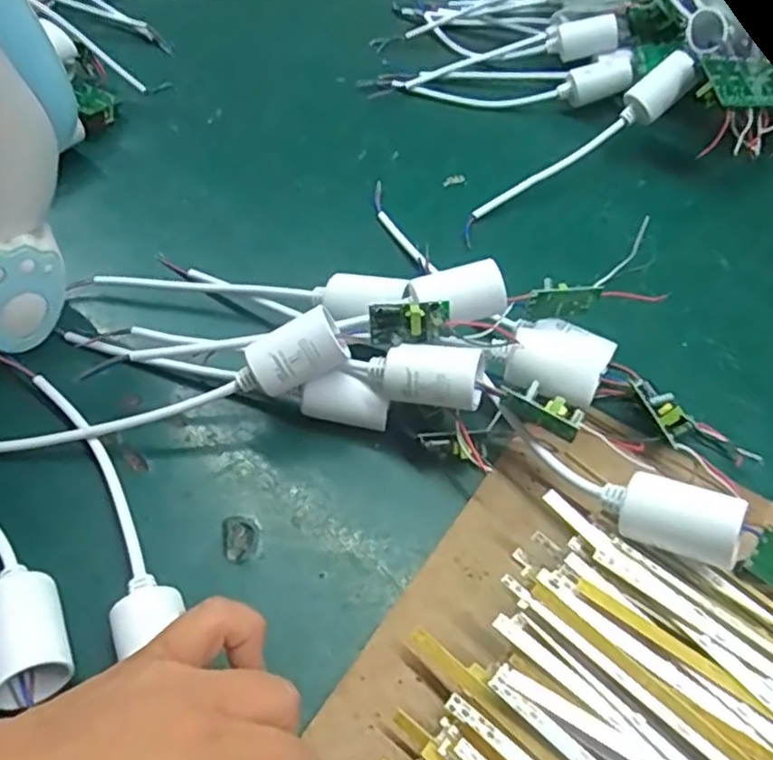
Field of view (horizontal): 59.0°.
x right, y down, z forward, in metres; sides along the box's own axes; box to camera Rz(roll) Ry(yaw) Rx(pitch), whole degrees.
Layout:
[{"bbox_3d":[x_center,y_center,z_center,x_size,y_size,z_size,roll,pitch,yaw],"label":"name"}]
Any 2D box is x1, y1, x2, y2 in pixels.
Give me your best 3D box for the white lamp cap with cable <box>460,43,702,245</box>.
[{"bbox_3d":[0.130,-0.155,0.469,0.200,0.032,0.027,-37,59,-4],"label":"white lamp cap with cable"}]

